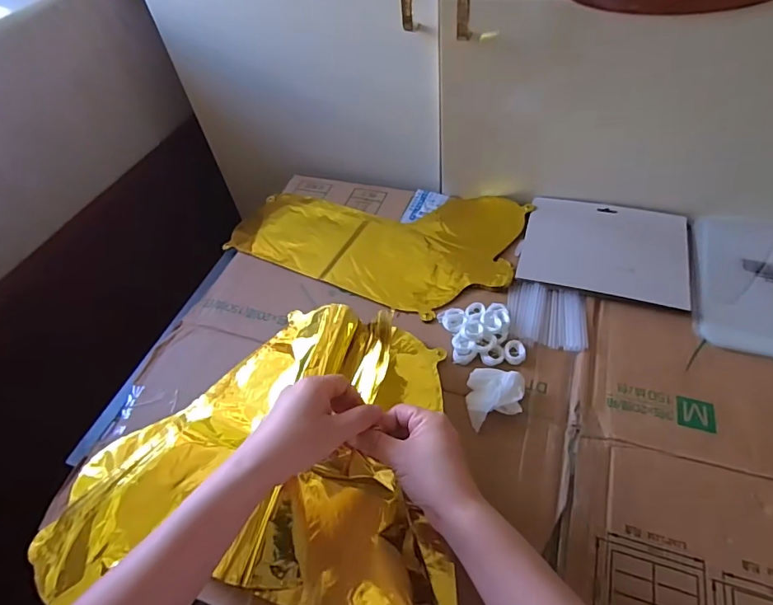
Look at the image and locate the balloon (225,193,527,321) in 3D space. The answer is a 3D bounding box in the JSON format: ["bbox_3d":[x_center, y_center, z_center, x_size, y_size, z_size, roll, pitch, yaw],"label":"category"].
[{"bbox_3d":[-0.024,-0.094,0.663,0.397,0.023,0.222,15,55,16],"label":"balloon"}]

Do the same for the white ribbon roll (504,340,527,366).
[{"bbox_3d":[0.141,0.055,0.515,0.023,0.007,0.028,13,54,16],"label":"white ribbon roll"}]

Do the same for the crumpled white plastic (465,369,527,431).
[{"bbox_3d":[0.109,0.098,0.474,0.055,0.018,0.063,9,53,13],"label":"crumpled white plastic"}]

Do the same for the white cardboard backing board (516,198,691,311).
[{"bbox_3d":[0.277,-0.072,0.599,0.191,0.006,0.157,12,54,15],"label":"white cardboard backing board"}]

